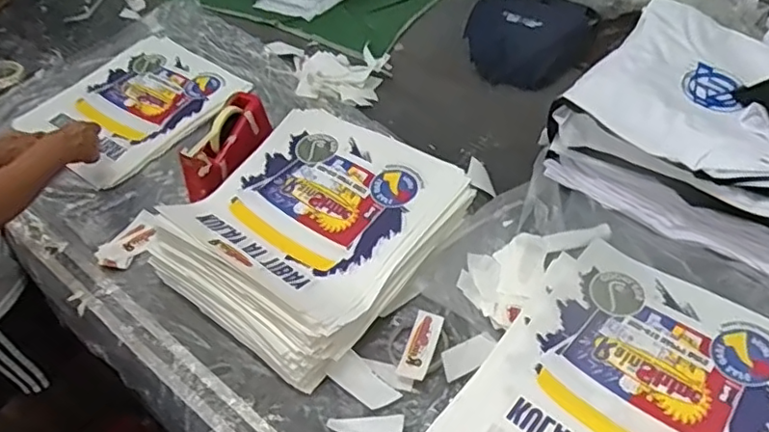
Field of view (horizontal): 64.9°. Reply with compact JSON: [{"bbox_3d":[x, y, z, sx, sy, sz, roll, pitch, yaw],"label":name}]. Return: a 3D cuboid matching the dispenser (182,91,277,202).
[{"bbox_3d":[-0.283,-0.127,1.066,0.072,0.083,0.214,22,67,22],"label":"dispenser"}]

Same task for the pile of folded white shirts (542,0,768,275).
[{"bbox_3d":[0.595,-0.115,0.913,0.592,0.195,0.387,31,57,27],"label":"pile of folded white shirts"}]

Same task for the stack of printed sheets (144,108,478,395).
[{"bbox_3d":[-0.117,0.002,0.948,0.380,0.077,0.410,30,56,27],"label":"stack of printed sheets"}]

